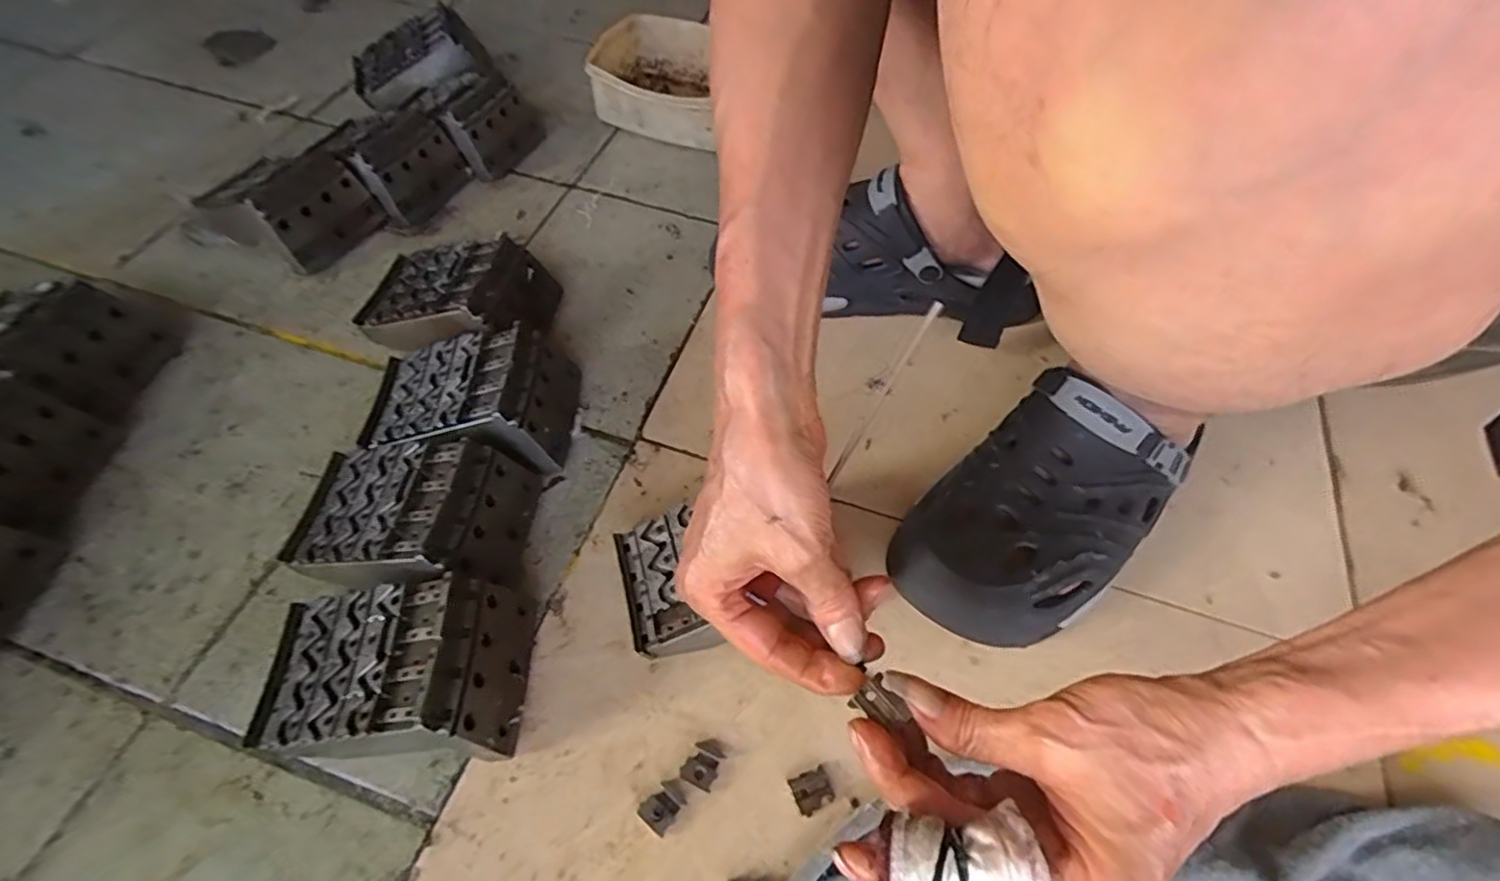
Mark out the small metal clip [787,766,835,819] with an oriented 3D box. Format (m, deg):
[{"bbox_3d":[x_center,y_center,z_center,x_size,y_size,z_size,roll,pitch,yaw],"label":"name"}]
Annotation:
[{"bbox_3d":[0.034,0.192,0.371,0.021,0.006,0.019,-20,60,-17],"label":"small metal clip"}]

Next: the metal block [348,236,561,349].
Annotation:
[{"bbox_3d":[-0.230,-0.112,0.522,0.139,0.063,0.092,8,56,1],"label":"metal block"}]

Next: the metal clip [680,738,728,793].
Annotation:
[{"bbox_3d":[-0.025,0.180,0.376,0.019,0.007,0.025,26,59,13],"label":"metal clip"}]

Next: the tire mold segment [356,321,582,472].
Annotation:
[{"bbox_3d":[-0.196,-0.030,0.468,0.137,0.064,0.089,3,56,-2],"label":"tire mold segment"}]

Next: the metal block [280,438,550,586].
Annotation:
[{"bbox_3d":[-0.214,0.047,0.419,0.140,0.064,0.094,4,56,-1],"label":"metal block"}]

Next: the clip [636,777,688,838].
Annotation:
[{"bbox_3d":[-0.046,0.197,0.365,0.019,0.005,0.026,37,62,19],"label":"clip"}]

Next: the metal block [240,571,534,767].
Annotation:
[{"bbox_3d":[-0.198,0.123,0.368,0.138,0.066,0.085,2,56,-3],"label":"metal block"}]

